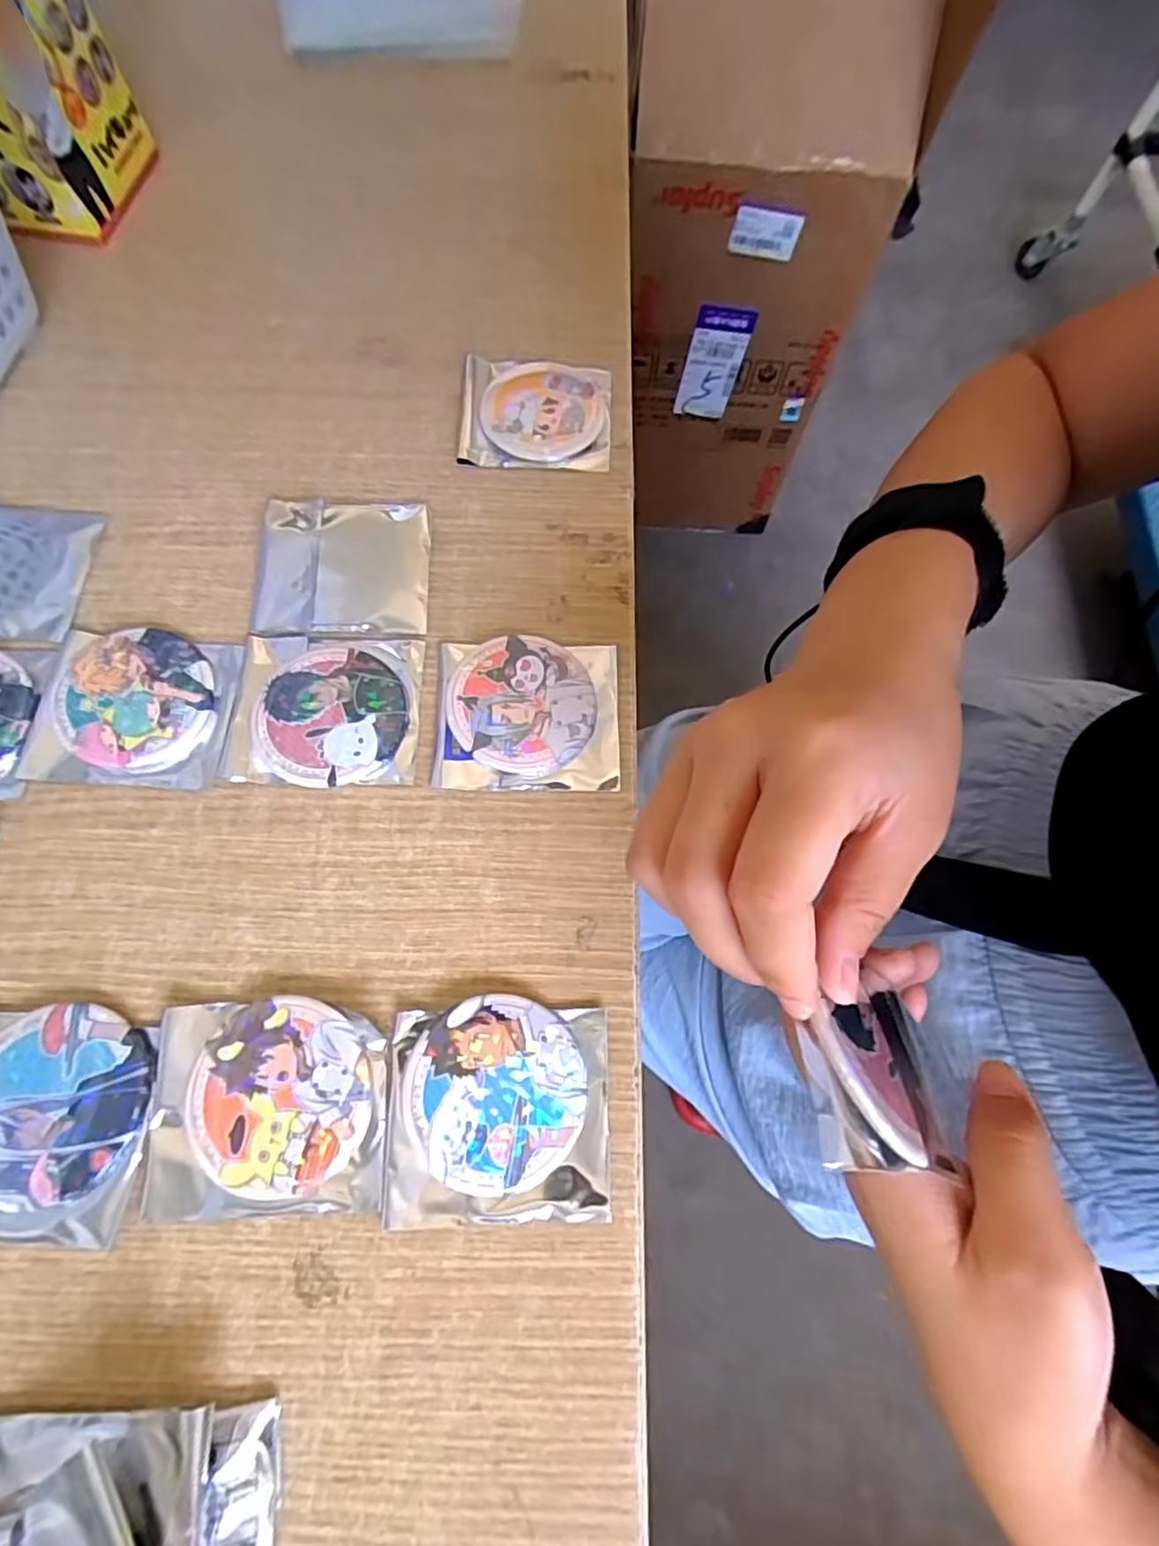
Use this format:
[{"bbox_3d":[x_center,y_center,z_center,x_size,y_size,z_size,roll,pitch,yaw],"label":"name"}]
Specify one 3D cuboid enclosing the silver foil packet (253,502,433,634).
[{"bbox_3d":[-0.111,-0.098,0.309,0.079,0.008,0.072,-2,70,-2],"label":"silver foil packet"}]

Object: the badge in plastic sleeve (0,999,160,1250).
[{"bbox_3d":[-0.190,0.119,0.229,0.079,0.008,0.073,5,70,1],"label":"badge in plastic sleeve"}]

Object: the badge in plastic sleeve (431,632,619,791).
[{"bbox_3d":[-0.022,-0.027,0.286,0.077,0.008,0.068,1,70,-1],"label":"badge in plastic sleeve"}]

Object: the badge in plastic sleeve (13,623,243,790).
[{"bbox_3d":[-0.189,-0.030,0.282,0.082,0.007,0.070,2,70,0],"label":"badge in plastic sleeve"}]

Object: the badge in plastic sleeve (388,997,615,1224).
[{"bbox_3d":[-0.028,0.118,0.234,0.076,0.009,0.071,-1,70,-1],"label":"badge in plastic sleeve"}]

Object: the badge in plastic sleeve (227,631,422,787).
[{"bbox_3d":[-0.109,-0.029,0.284,0.076,0.008,0.070,-1,70,-1],"label":"badge in plastic sleeve"}]

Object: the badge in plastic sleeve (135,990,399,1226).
[{"bbox_3d":[-0.108,0.116,0.232,0.079,0.009,0.069,-1,70,-2],"label":"badge in plastic sleeve"}]

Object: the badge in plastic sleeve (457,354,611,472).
[{"bbox_3d":[-0.023,-0.188,0.342,0.077,0.010,0.069,2,70,0],"label":"badge in plastic sleeve"}]

